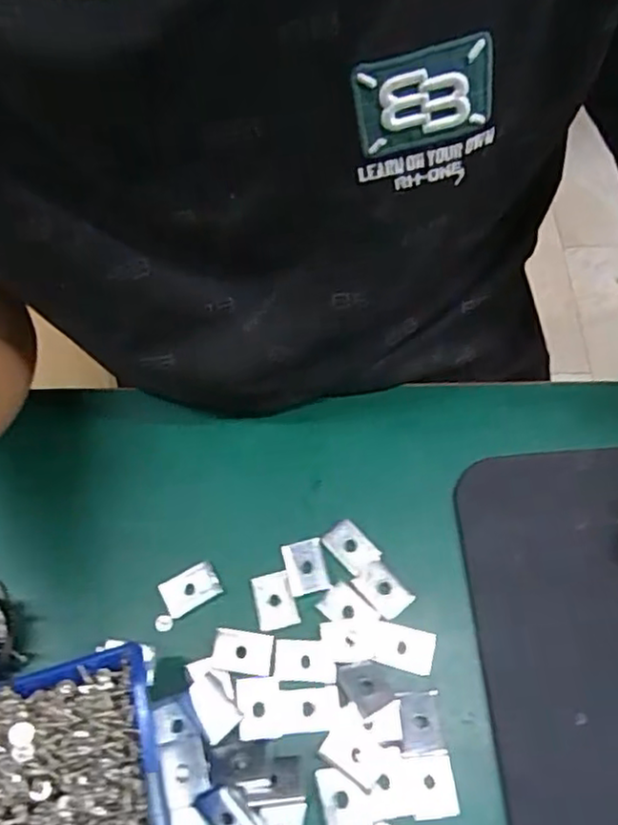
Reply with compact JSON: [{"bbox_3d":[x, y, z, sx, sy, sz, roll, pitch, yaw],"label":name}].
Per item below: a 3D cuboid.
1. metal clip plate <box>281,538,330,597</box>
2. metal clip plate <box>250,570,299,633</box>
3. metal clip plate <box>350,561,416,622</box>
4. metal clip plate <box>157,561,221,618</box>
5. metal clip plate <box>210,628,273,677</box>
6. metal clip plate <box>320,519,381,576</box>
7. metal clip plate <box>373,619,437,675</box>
[{"bbox_3d":[-0.002,0.080,0.339,0.021,0.004,0.028,-12,63,-3],"label":"metal clip plate"},{"bbox_3d":[-0.018,0.096,0.331,0.021,0.004,0.029,-15,63,-4],"label":"metal clip plate"},{"bbox_3d":[0.038,0.090,0.331,0.019,0.004,0.027,-39,67,-16],"label":"metal clip plate"},{"bbox_3d":[-0.063,0.091,0.336,0.030,0.004,0.019,-26,64,-10],"label":"metal clip plate"},{"bbox_3d":[-0.033,0.119,0.320,0.029,0.004,0.020,3,63,5],"label":"metal clip plate"},{"bbox_3d":[0.022,0.071,0.342,0.020,0.004,0.028,-38,67,-15],"label":"metal clip plate"},{"bbox_3d":[0.047,0.115,0.317,0.029,0.004,0.020,12,64,9],"label":"metal clip plate"}]

